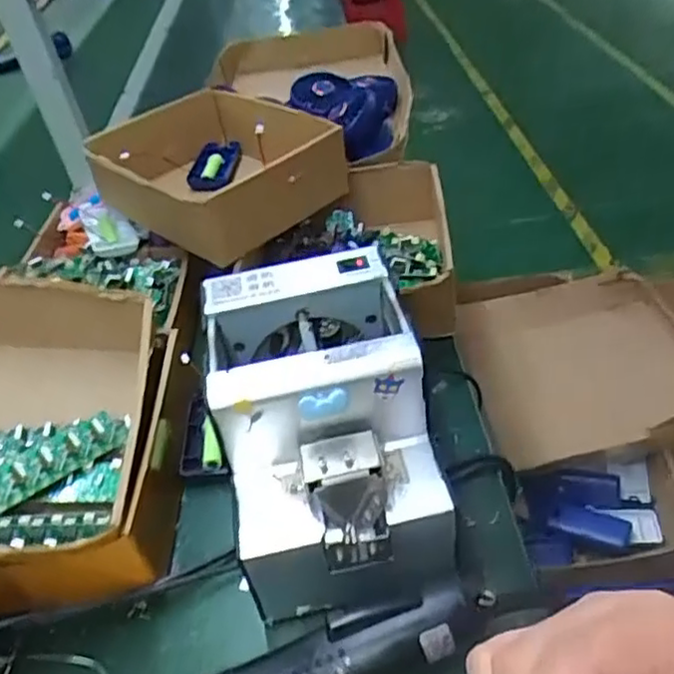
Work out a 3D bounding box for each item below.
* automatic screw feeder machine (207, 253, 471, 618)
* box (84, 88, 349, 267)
[{"bbox_3d":[-0.006,0.063,0.427,0.122,0.147,0.186,-13,40,-1],"label":"automatic screw feeder machine"},{"bbox_3d":[-0.122,-0.173,0.675,0.230,0.072,0.193,24,51,35],"label":"box"}]

